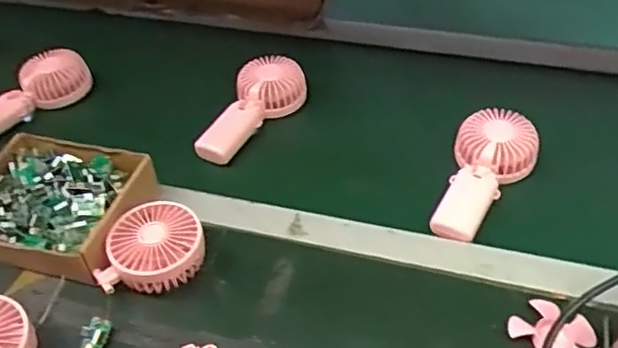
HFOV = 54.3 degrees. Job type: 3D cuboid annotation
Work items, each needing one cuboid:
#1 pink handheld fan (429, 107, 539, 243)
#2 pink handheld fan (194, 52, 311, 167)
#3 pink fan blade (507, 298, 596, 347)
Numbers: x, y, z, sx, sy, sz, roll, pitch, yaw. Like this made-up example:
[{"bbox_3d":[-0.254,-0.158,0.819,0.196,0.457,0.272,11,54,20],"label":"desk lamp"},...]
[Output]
[{"bbox_3d":[0.188,0.002,0.665,0.082,0.040,0.180,23,62,25],"label":"pink handheld fan"},{"bbox_3d":[-0.078,-0.081,0.785,0.074,0.056,0.176,27,65,29],"label":"pink handheld fan"},{"bbox_3d":[0.214,0.139,0.524,0.073,0.010,0.075,-2,43,2],"label":"pink fan blade"}]

